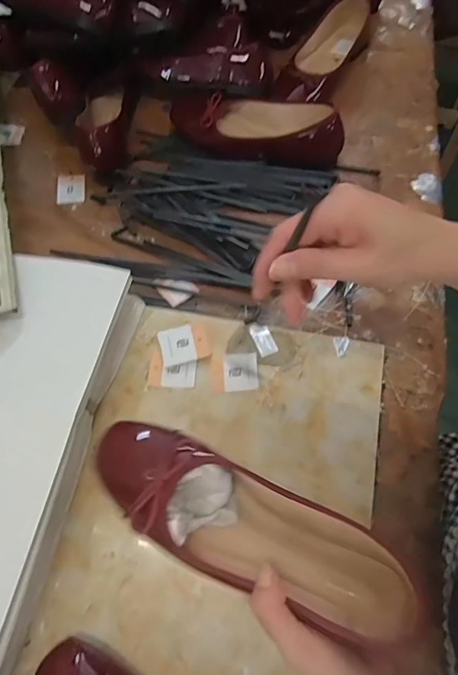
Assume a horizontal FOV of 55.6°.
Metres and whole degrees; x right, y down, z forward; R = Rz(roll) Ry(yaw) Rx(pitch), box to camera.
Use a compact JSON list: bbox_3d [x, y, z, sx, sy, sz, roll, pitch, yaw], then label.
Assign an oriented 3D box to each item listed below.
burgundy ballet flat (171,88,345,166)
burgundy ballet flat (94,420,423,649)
[{"bbox_3d":[0.032,-0.299,0.610,0.252,0.057,0.101,23,69,13],"label":"burgundy ballet flat"},{"bbox_3d":[0.011,0.137,0.303,0.250,0.060,0.082,27,70,5],"label":"burgundy ballet flat"}]

